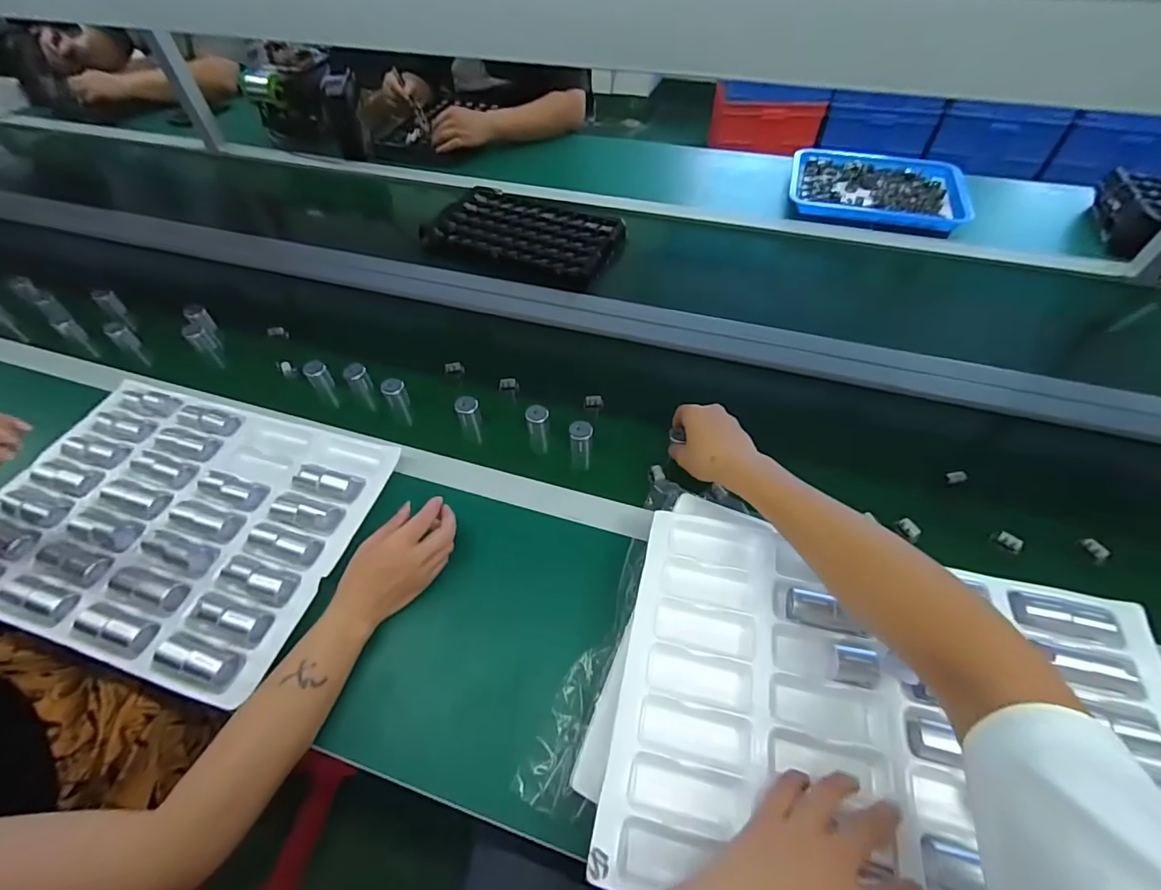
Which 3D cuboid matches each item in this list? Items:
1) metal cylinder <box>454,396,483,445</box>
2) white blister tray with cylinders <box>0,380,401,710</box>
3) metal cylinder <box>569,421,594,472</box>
[{"bbox_3d":[-0.154,-0.034,0.700,0.030,0.068,0.029,-11,53,-4],"label":"metal cylinder"},{"bbox_3d":[-0.482,0.078,0.599,0.431,0.051,0.324,11,54,12],"label":"white blister tray with cylinders"},{"bbox_3d":[0.002,0.003,0.675,0.031,0.076,0.028,3,53,6],"label":"metal cylinder"}]

